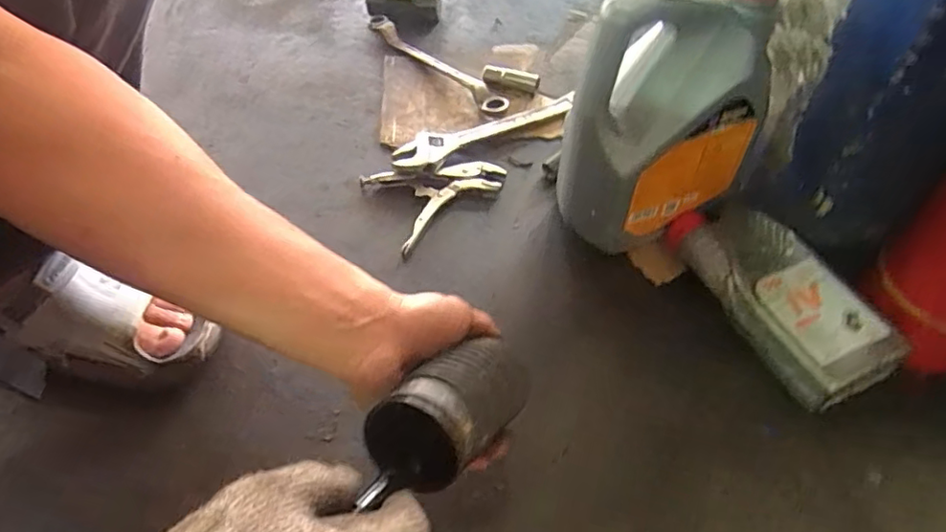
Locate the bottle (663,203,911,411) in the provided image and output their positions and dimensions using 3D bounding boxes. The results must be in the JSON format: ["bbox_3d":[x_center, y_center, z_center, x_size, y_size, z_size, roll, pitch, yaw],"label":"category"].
[{"bbox_3d":[0.303,0.026,0.612,0.106,0.056,0.231,-22,57,-12],"label":"bottle"}]

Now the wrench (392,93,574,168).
[{"bbox_3d":[0.016,-0.182,0.796,0.257,0.021,0.058,-26,58,-15],"label":"wrench"}]

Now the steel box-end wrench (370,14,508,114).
[{"bbox_3d":[-0.057,-0.298,0.882,0.028,0.022,0.290,-37,61,-22],"label":"steel box-end wrench"}]

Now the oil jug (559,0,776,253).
[{"bbox_3d":[0.185,-0.136,0.602,0.186,0.274,0.094,-18,56,-10],"label":"oil jug"}]

